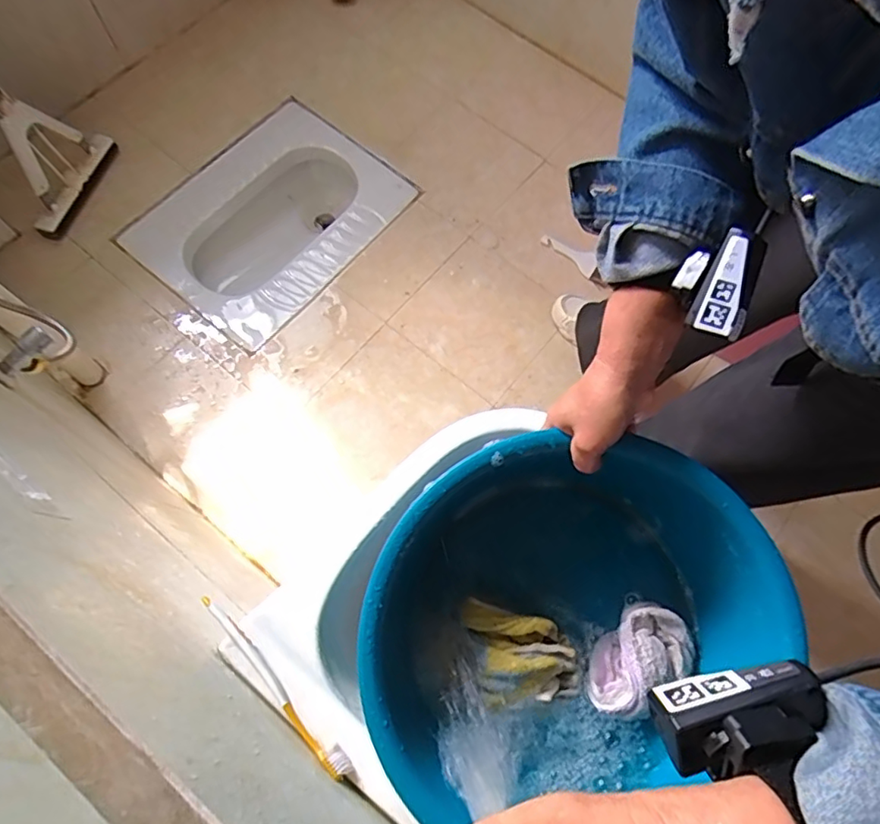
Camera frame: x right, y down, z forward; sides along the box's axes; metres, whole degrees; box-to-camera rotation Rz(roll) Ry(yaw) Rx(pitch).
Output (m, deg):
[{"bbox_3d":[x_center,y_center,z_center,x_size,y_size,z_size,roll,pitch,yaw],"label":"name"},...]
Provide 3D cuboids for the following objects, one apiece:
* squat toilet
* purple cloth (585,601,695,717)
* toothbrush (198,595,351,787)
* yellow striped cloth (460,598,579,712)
[{"bbox_3d":[-0.406,-0.455,1.395,0.453,0.172,0.580,37,77,8],"label":"squat toilet"},{"bbox_3d":[0.179,0.224,0.512,0.103,0.028,0.066,-33,78,-9],"label":"purple cloth"},{"bbox_3d":[-0.132,0.214,0.448,0.015,0.014,0.174,-42,80,-11],"label":"toothbrush"},{"bbox_3d":[0.074,0.215,0.513,0.089,0.027,0.093,-11,75,-4],"label":"yellow striped cloth"}]

